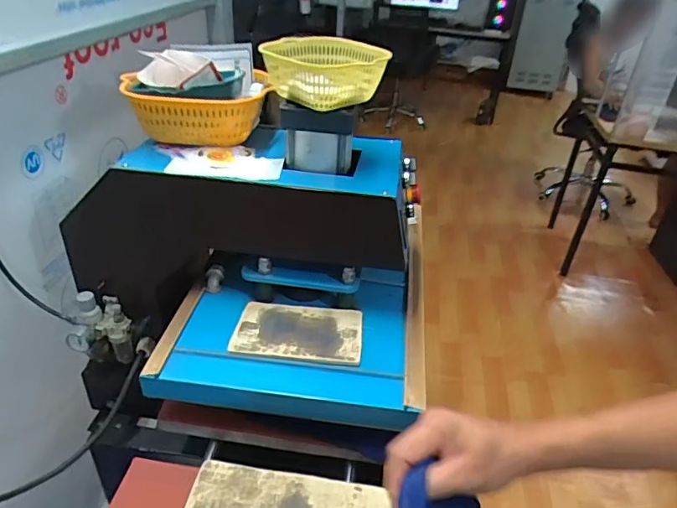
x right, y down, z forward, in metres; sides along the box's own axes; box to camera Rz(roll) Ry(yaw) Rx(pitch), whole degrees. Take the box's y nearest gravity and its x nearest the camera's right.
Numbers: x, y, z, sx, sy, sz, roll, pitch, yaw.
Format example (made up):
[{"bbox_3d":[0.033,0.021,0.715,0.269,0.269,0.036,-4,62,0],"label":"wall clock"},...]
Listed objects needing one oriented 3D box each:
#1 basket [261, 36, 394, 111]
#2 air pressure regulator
[{"bbox_3d":[-0.020,-0.286,0.793,0.184,0.069,0.182,-7,35,-17],"label":"basket"},{"bbox_3d":[-0.416,0.135,0.896,0.098,0.124,0.071,-7,34,-17],"label":"air pressure regulator"}]

